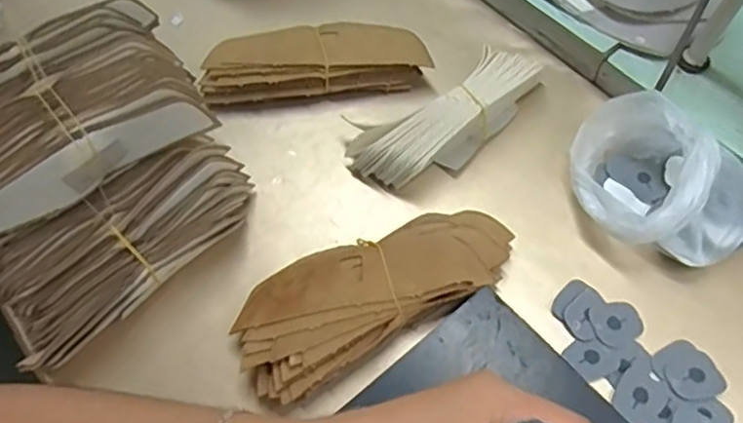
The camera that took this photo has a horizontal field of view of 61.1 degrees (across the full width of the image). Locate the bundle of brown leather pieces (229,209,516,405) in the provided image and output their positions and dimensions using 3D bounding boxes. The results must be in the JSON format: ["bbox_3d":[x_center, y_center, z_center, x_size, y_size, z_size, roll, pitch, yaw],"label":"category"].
[{"bbox_3d":[0.002,0.056,0.483,0.216,0.032,0.091,-28,62,-15],"label":"bundle of brown leather pieces"}]

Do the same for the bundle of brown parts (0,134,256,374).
[{"bbox_3d":[-0.193,0.021,0.496,0.211,0.059,0.106,-38,65,-19],"label":"bundle of brown parts"}]

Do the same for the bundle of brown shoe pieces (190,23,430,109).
[{"bbox_3d":[-0.054,-0.140,0.591,0.203,0.039,0.063,-7,59,-3],"label":"bundle of brown shoe pieces"}]

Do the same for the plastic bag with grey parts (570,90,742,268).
[{"bbox_3d":[0.235,-0.028,0.508,0.123,0.072,0.147,-18,60,-9],"label":"plastic bag with grey parts"}]

